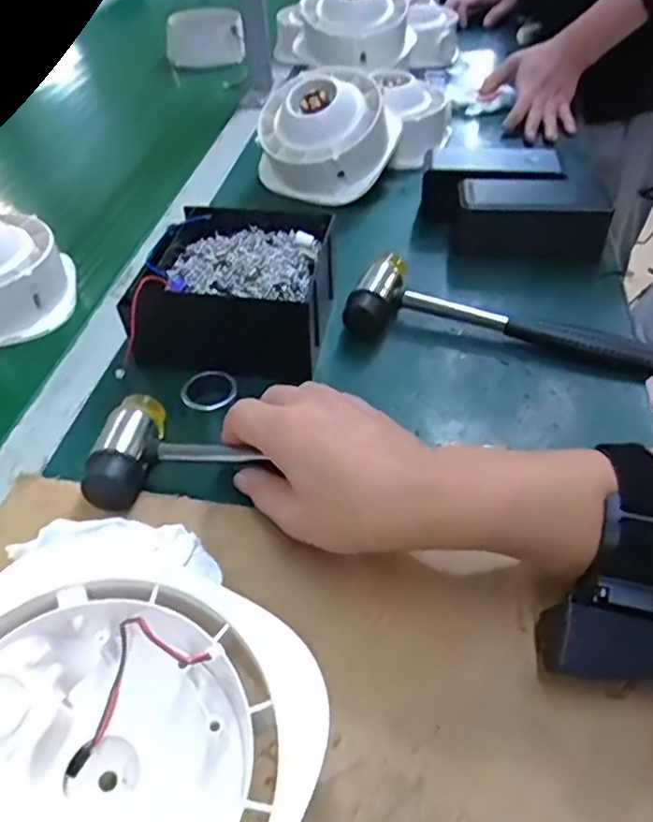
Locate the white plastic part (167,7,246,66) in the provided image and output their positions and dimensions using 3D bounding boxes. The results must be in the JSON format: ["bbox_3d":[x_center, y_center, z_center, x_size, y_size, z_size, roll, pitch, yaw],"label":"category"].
[{"bbox_3d":[-0.188,-0.575,0.995,0.136,0.079,0.011,5,15,19],"label":"white plastic part"}]

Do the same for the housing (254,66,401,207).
[{"bbox_3d":[-0.002,-0.290,0.678,0.135,0.091,0.122,28,52,25],"label":"housing"}]

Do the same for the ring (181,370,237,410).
[{"bbox_3d":[-0.082,-0.015,0.449,0.038,0.005,0.033,-8,55,-10],"label":"ring"}]

